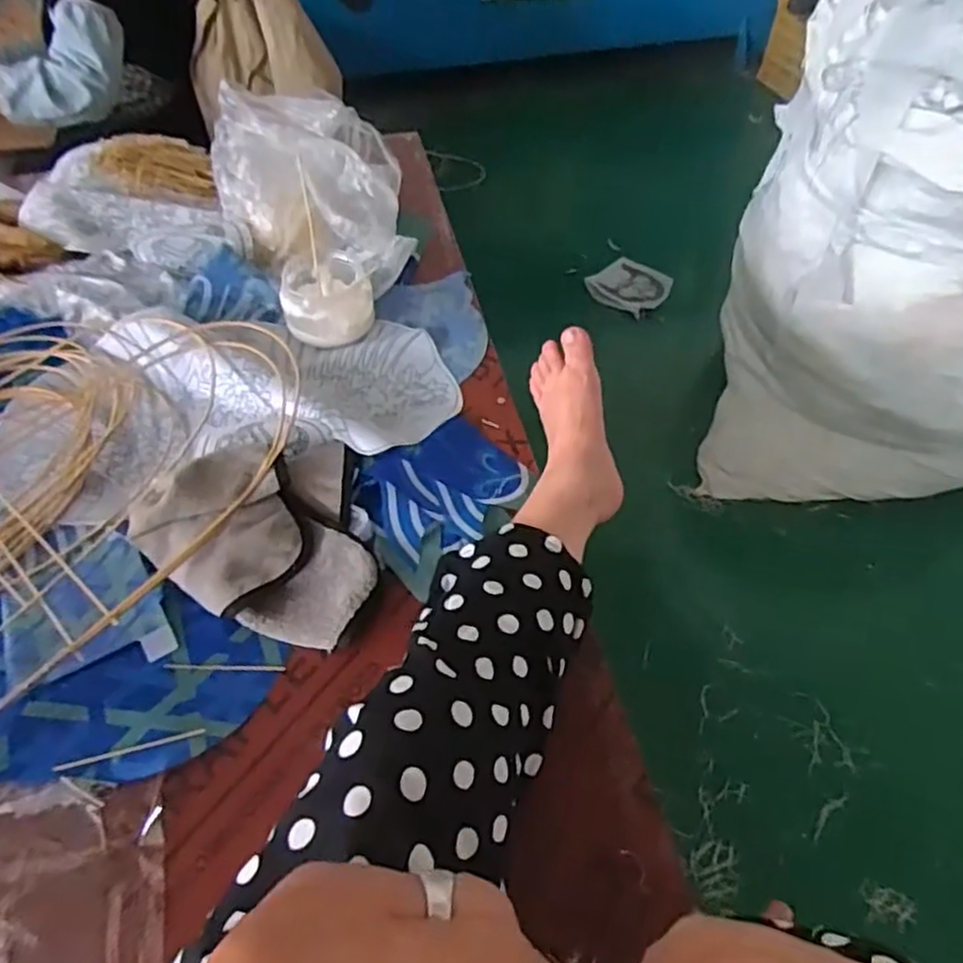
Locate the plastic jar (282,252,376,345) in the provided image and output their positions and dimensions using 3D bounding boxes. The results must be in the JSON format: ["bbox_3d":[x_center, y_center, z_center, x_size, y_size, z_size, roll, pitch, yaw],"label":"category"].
[{"bbox_3d":[-0.197,-0.236,0.913,0.111,0.074,0.105,0,52,0],"label":"plastic jar"}]

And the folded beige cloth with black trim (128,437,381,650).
[{"bbox_3d":[-0.208,0.033,0.714,0.245,0.068,0.218,17,54,13],"label":"folded beige cloth with black trim"}]

